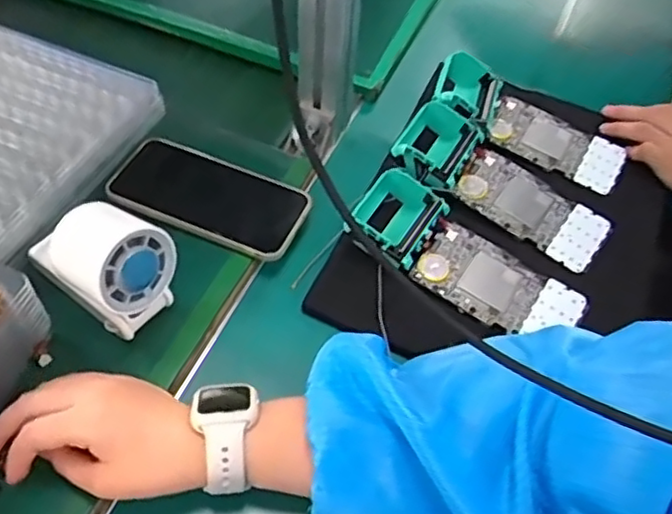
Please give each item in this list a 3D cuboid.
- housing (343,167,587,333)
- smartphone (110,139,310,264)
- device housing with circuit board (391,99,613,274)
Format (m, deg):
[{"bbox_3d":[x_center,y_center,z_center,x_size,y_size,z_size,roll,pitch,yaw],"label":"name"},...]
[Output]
[{"bbox_3d":[0.099,0.000,0.514,0.195,0.052,0.078,26,54,19],"label":"housing"},{"bbox_3d":[-0.104,-0.052,0.548,0.164,0.018,0.079,17,51,13],"label":"smartphone"},{"bbox_3d":[0.140,-0.065,0.567,0.196,0.049,0.077,24,53,18],"label":"device housing with circuit board"}]

